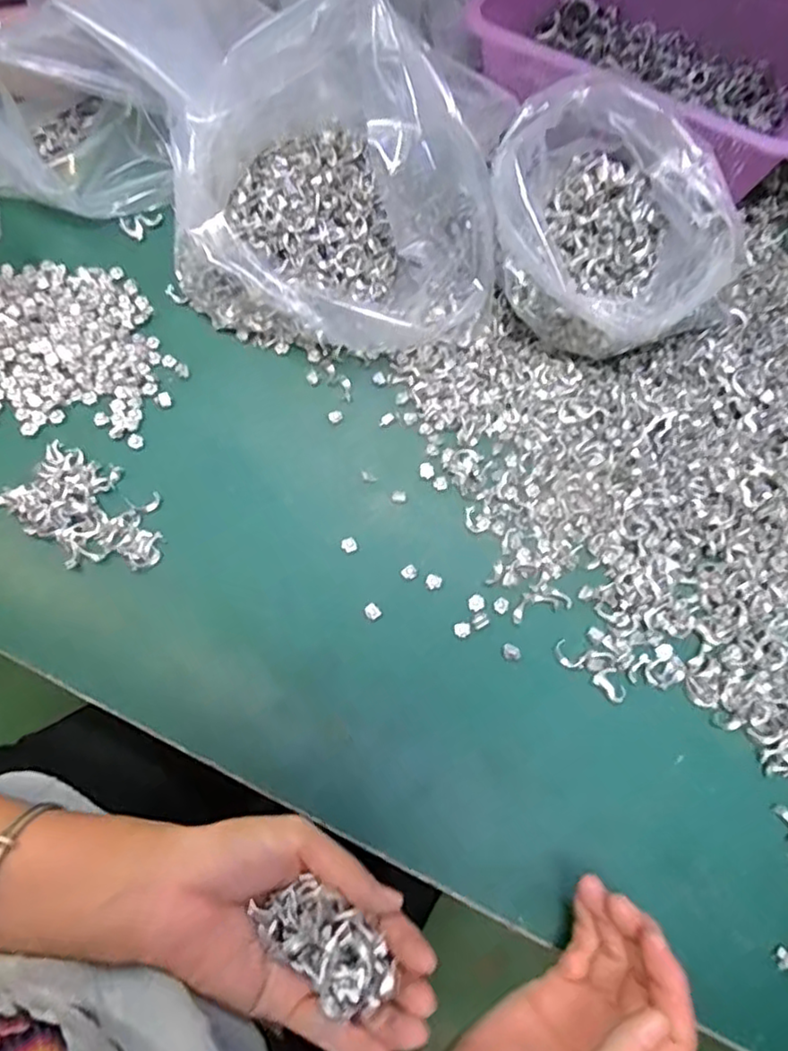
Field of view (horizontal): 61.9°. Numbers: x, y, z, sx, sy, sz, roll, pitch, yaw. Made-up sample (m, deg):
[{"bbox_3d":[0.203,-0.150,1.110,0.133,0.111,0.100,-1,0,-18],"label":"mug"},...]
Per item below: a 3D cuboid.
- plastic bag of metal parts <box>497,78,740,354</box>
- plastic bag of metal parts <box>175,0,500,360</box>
[{"bbox_3d":[0.135,-0.181,0.431,0.113,0.131,0.149,-37,73,-17],"label":"plastic bag of metal parts"},{"bbox_3d":[-0.044,-0.216,0.426,0.190,0.159,0.204,-31,72,-15],"label":"plastic bag of metal parts"}]

